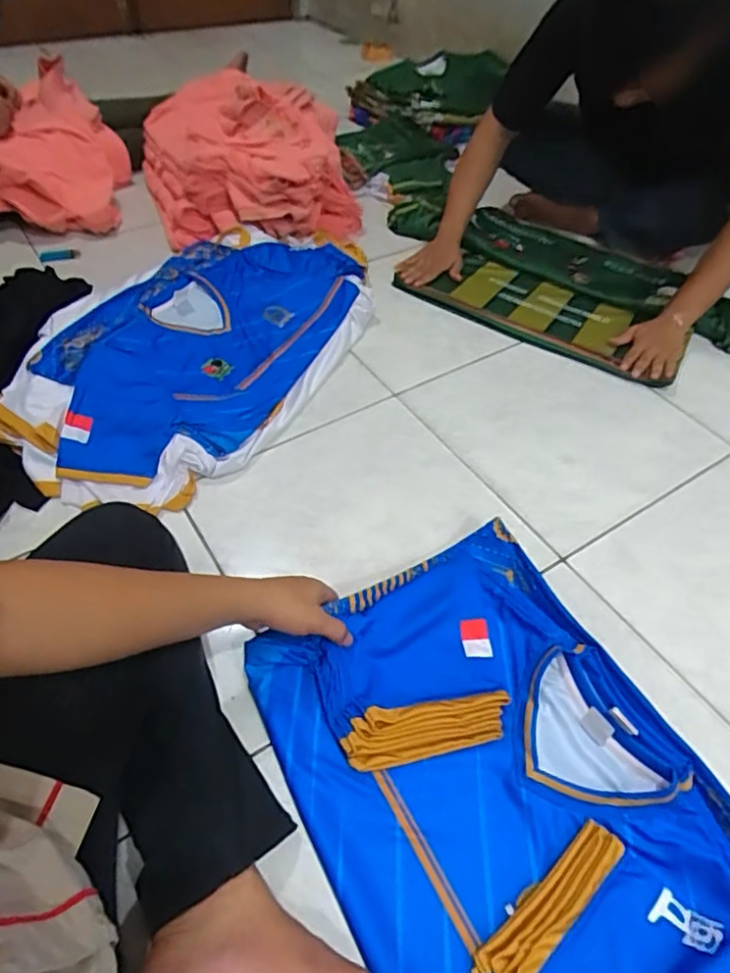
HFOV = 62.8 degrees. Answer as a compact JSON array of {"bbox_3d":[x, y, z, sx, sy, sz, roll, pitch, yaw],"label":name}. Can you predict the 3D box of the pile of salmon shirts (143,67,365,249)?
[{"bbox_3d":[-0.254,-0.715,1.288,0.419,0.214,0.442,-14,52,-14],"label":"pile of salmon shirts"}]

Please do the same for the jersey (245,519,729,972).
[{"bbox_3d":[0.137,0.309,0.606,0.373,0.047,0.518,-22,54,-18],"label":"jersey"}]

